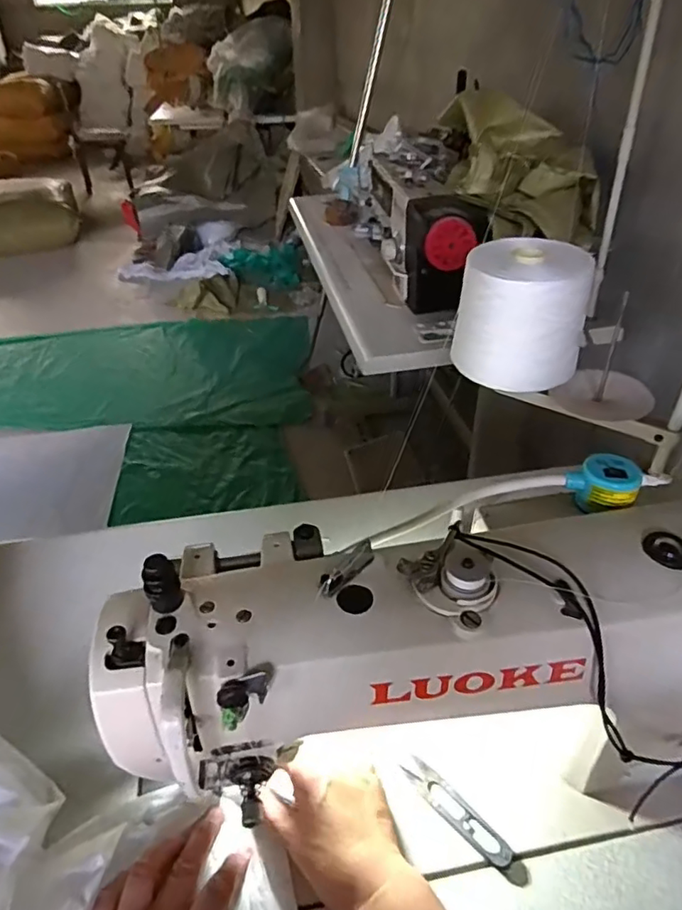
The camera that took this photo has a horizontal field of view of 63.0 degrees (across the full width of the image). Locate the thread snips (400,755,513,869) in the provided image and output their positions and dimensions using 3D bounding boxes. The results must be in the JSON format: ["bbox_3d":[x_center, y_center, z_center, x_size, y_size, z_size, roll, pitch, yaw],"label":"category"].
[{"bbox_3d":[0.089,0.273,0.429,0.023,0.013,0.095,-29,46,-30],"label":"thread snips"}]

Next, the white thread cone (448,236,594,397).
[{"bbox_3d":[0.231,-0.180,0.723,0.149,0.151,0.125,9,39,14],"label":"white thread cone"}]

